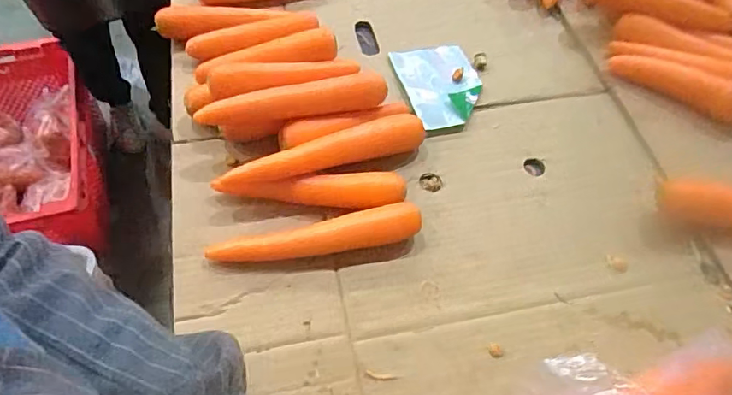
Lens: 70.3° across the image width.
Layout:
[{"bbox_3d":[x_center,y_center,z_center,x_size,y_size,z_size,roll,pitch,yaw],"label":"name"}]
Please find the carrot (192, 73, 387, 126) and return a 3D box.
[{"bbox_3d":[-0.074,-0.101,0.541,0.195,0.029,0.032,-15,58,-11],"label":"carrot"}]

